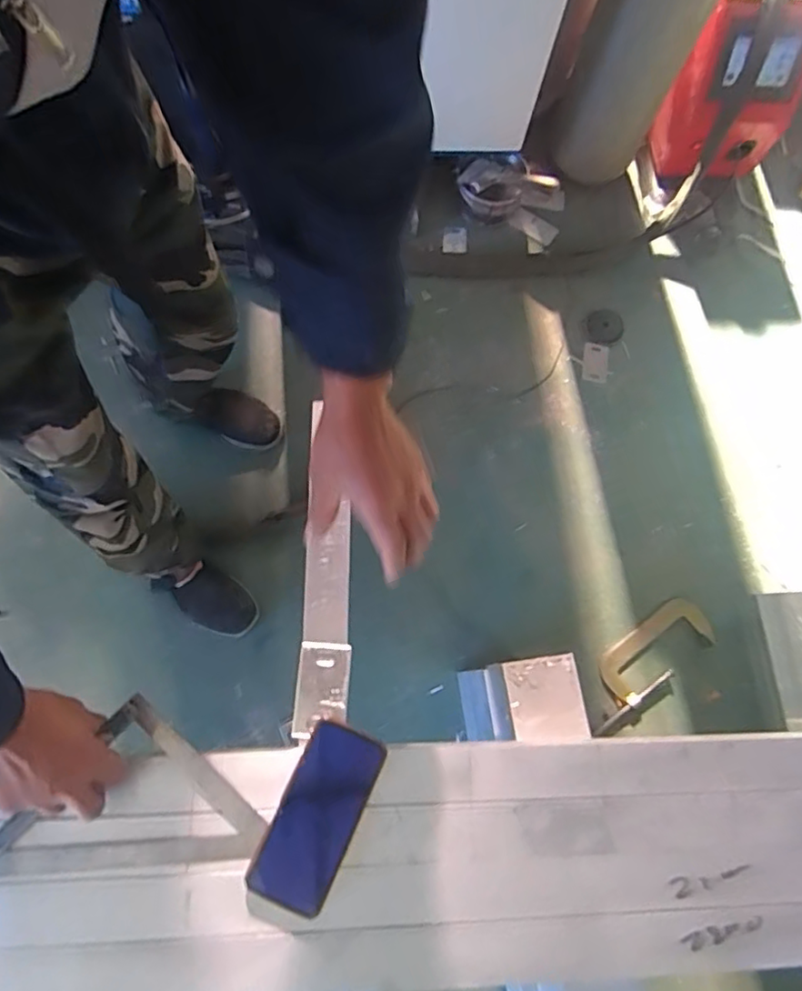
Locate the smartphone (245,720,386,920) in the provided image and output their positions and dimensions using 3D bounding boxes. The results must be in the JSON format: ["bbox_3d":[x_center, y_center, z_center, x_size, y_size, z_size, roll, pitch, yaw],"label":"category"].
[{"bbox_3d":[-0.077,0.299,0.558,0.075,0.012,0.154,24,73,3],"label":"smartphone"}]

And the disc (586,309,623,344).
[{"bbox_3d":[0.447,-0.371,1.308,0.078,0.011,0.088,21,73,2],"label":"disc"}]

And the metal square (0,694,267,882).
[{"bbox_3d":[-0.253,0.317,0.539,0.177,0.024,0.193,41,76,9],"label":"metal square"}]

